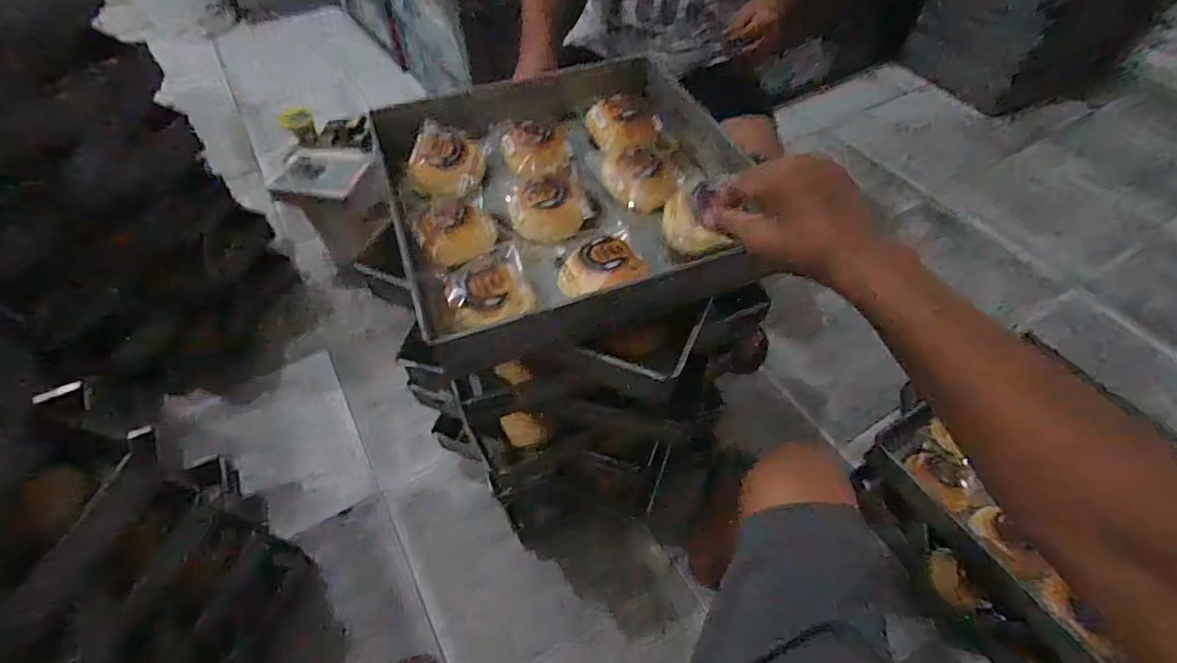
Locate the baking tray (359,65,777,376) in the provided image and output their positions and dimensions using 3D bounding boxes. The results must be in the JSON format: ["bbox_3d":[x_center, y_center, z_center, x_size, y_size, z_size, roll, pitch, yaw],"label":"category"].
[{"bbox_3d":[-0.029,-0.182,0.681,0.421,0.080,0.379,-15,53,-10],"label":"baking tray"}]

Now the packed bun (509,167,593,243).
[{"bbox_3d":[-0.051,-0.153,0.641,0.091,0.040,0.077,-15,53,-10],"label":"packed bun"}]

